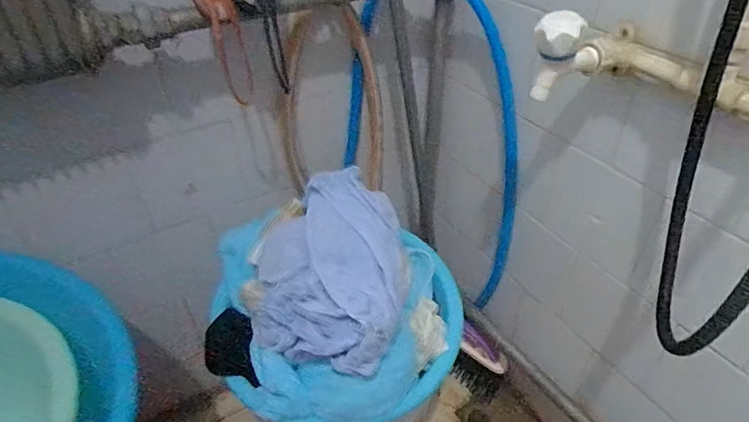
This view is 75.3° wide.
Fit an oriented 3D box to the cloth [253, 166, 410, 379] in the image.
[{"bbox_3d":[-0.049,0.060,0.584,0.178,0.111,0.210,9,41,12],"label":"cloth"}]

